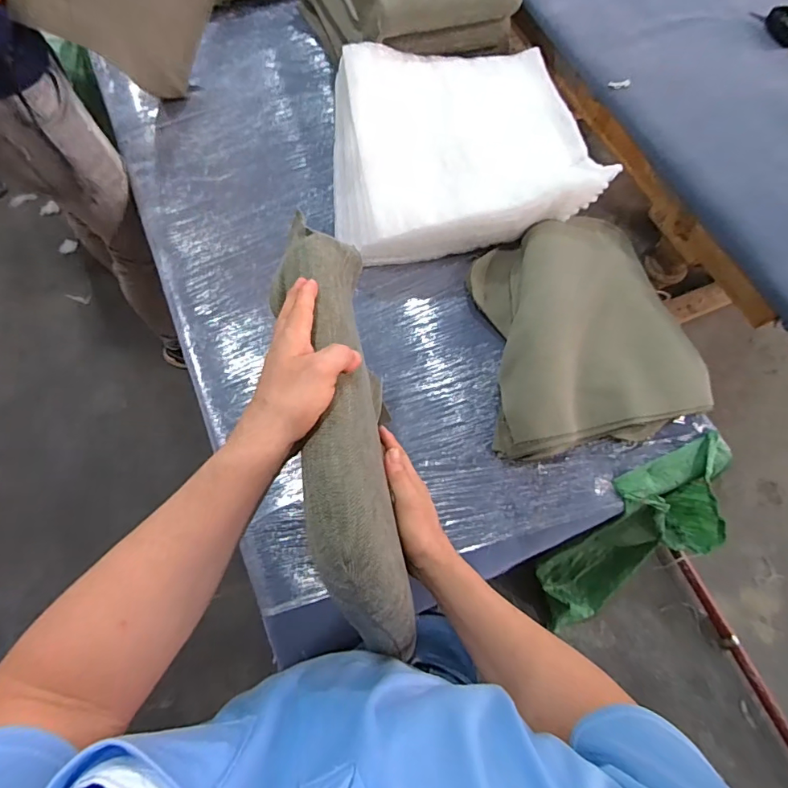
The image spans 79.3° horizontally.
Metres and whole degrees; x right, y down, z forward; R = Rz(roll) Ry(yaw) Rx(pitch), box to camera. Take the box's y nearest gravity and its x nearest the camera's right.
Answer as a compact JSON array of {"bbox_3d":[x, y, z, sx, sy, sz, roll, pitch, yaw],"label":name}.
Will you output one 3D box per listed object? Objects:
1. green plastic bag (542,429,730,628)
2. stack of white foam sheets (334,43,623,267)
[{"bbox_3d":[0.514,0.359,1.114,0.249,0.602,0.352,0,68,-4],"label":"green plastic bag"},{"bbox_3d":[0.128,-0.577,1.062,0.570,0.077,0.535,-11,70,-2],"label":"stack of white foam sheets"}]

